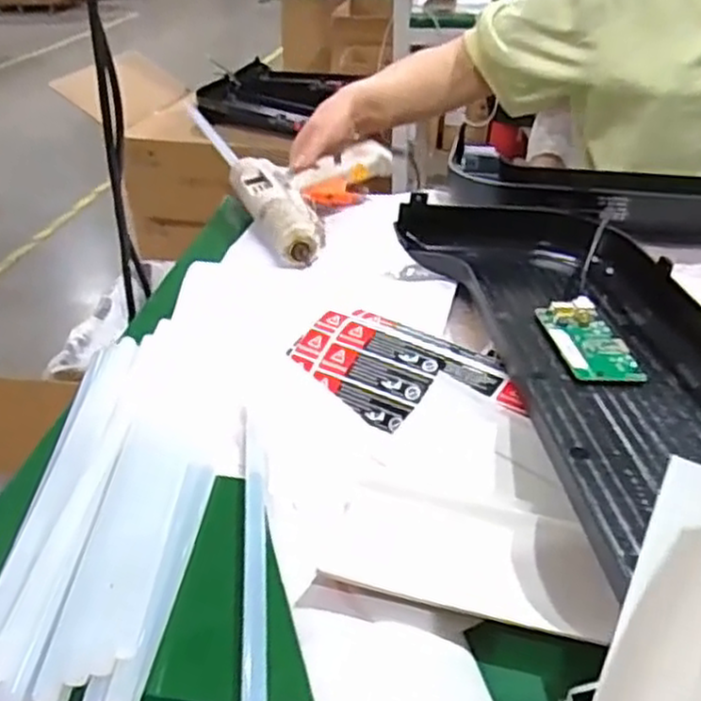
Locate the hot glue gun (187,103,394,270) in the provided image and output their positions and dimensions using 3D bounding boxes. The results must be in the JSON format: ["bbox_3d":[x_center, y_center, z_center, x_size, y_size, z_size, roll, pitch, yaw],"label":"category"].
[{"bbox_3d":[-0.045,-0.186,0.795,0.174,0.049,0.296,-15,35,-20],"label":"hot glue gun"}]

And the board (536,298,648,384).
[{"bbox_3d":[0.166,-0.008,0.525,0.053,0.008,0.097,-4,33,-3],"label":"board"}]

